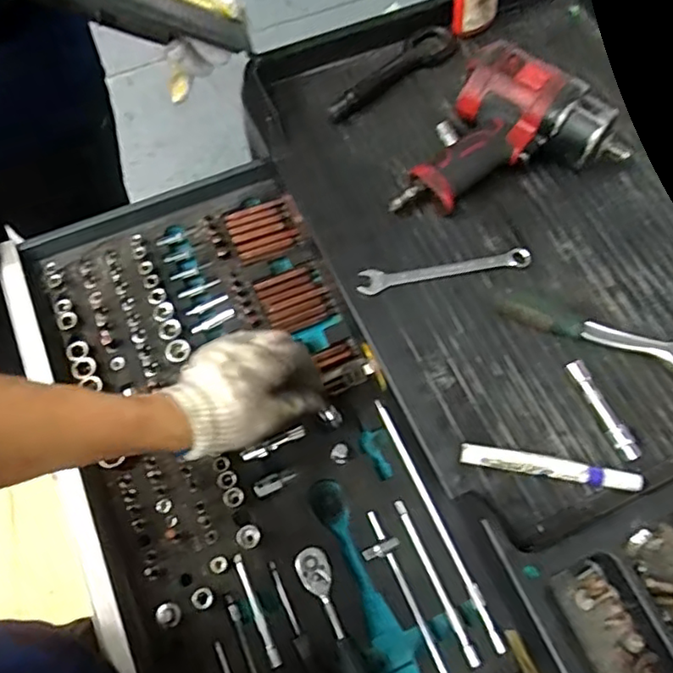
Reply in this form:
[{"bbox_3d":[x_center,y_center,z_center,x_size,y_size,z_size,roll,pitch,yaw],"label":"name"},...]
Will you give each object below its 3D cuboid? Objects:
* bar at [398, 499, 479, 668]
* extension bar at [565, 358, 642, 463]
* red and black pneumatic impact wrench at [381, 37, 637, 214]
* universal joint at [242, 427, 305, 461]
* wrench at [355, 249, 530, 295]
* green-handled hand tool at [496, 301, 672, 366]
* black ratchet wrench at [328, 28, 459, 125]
[{"bbox_3d":[0.090,0.223,0.563,0.009,0.008,0.152,-23,68,-8],"label":"bar"},{"bbox_3d":[0.225,0.061,0.521,0.015,0.012,0.092,-21,68,-7],"label":"extension bar"},{"bbox_3d":[0.153,-0.208,0.612,0.224,0.074,0.139,-14,67,-4],"label":"red and black pneumatic impact wrench"},{"bbox_3d":[-0.063,0.109,0.619,0.068,0.009,0.011,-23,68,-8],"label":"universal joint"},{"bbox_3d":[0.102,-0.065,0.587,0.163,0.008,0.023,-10,67,-2],"label":"wrench"},{"bbox_3d":[0.237,-0.001,0.546,0.185,0.024,0.024,19,69,10],"label":"green-handled hand tool"},{"bbox_3d":[0.057,-0.294,0.682,0.175,0.019,0.048,-33,70,-12],"label":"black ratchet wrench"}]

